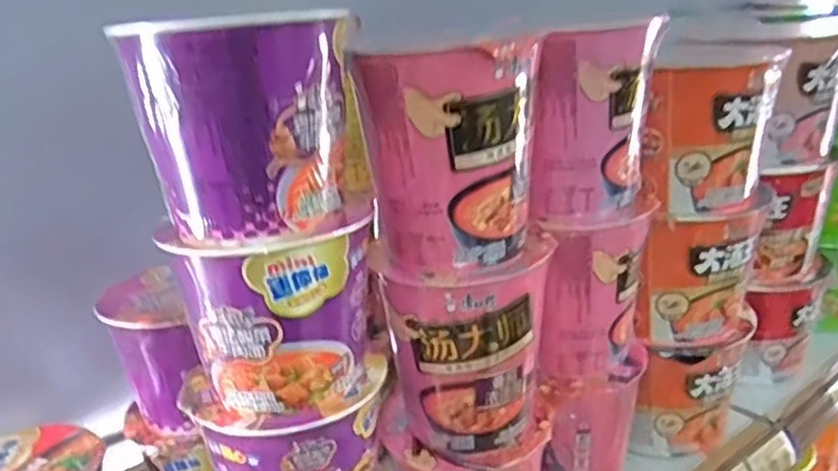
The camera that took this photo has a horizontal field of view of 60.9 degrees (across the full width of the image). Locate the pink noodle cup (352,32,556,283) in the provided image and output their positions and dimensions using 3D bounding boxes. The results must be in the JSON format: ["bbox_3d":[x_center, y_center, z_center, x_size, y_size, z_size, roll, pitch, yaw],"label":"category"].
[{"bbox_3d":[0.021,-0.046,0.390,0.095,0.121,0.089,-1,22,5],"label":"pink noodle cup"}]

